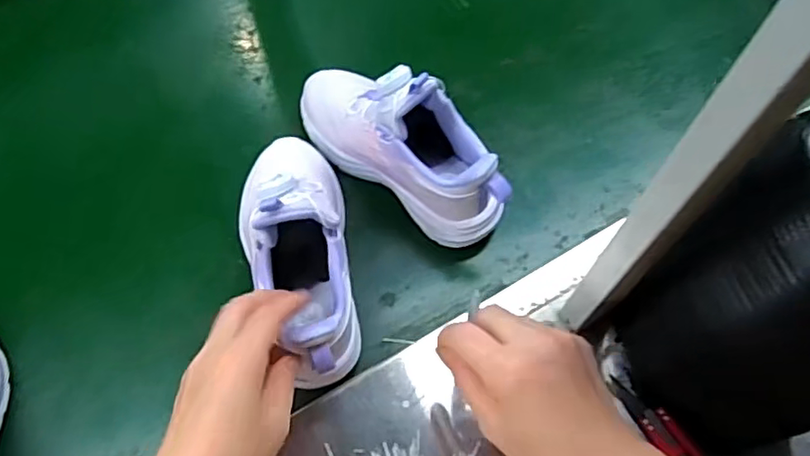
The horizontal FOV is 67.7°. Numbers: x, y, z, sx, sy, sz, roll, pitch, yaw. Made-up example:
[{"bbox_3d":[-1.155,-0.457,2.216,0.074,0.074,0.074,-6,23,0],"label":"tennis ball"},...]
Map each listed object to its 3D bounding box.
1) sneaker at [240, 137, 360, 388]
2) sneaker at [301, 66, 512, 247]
[{"bbox_3d":[-0.078,-0.001,0.451,0.066,0.112,0.217,-6,62,-7],"label":"sneaker"},{"bbox_3d":[-0.009,-0.078,0.515,0.217,0.129,0.073,37,65,15],"label":"sneaker"}]

